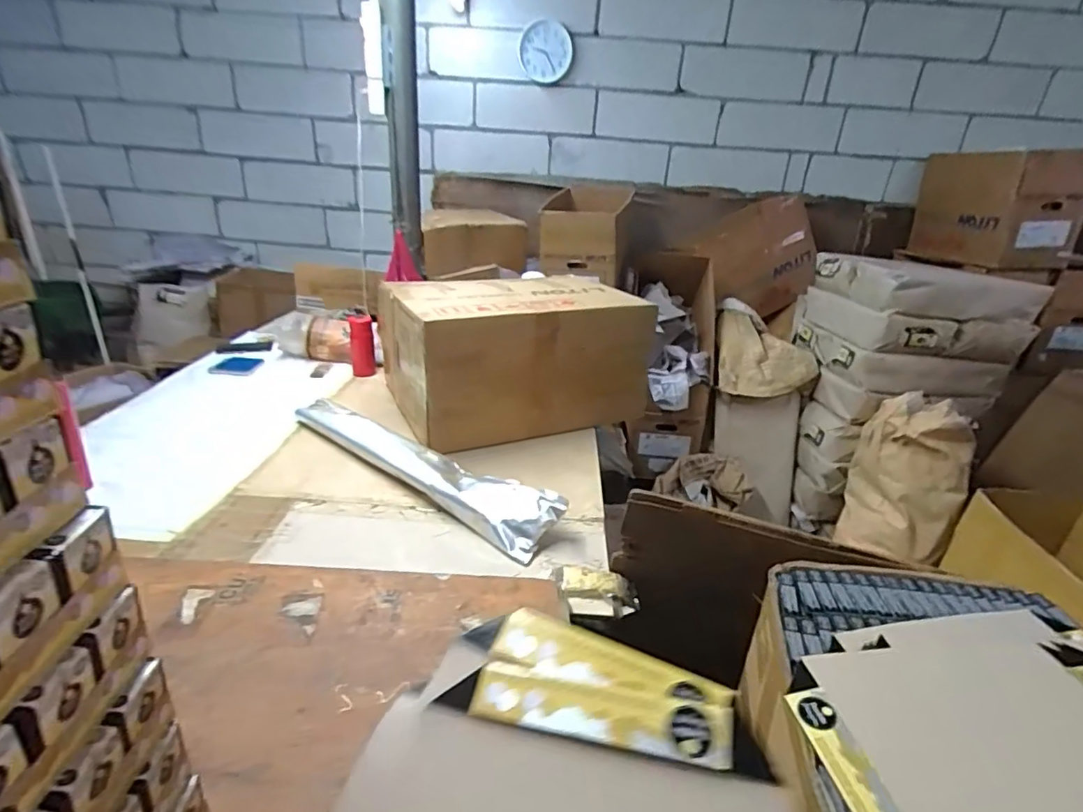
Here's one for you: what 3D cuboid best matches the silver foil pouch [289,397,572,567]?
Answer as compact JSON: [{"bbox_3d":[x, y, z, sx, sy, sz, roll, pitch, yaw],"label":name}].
[{"bbox_3d":[-0.296,0.116,1.158,0.761,0.066,0.134,19,29,30],"label":"silver foil pouch"}]

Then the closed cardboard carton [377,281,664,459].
[{"bbox_3d":[-0.078,-0.162,1.460,0.608,0.298,0.445,-8,27,-24],"label":"closed cardboard carton"}]

